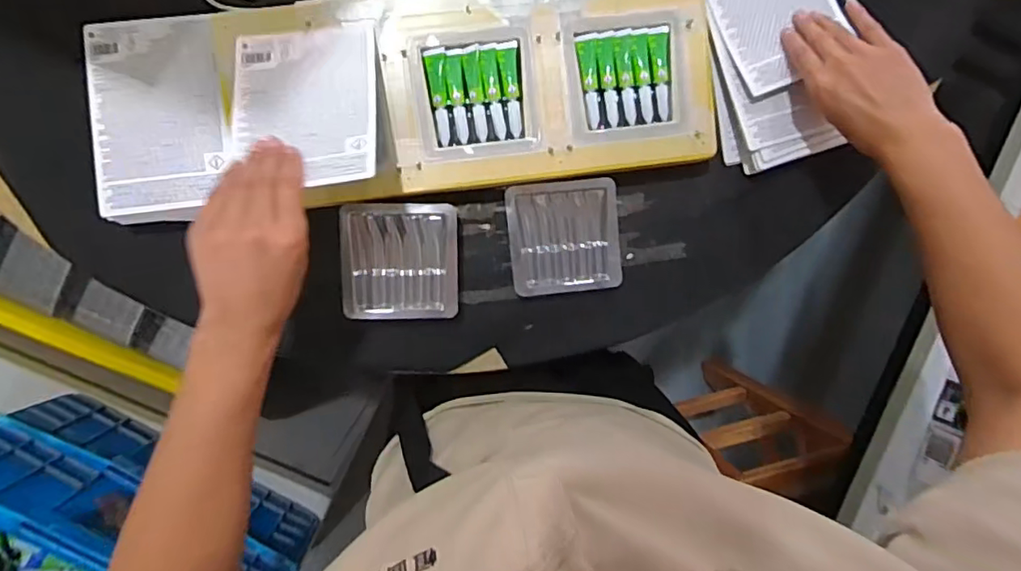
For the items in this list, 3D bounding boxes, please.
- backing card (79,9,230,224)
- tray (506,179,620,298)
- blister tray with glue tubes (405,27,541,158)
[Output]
[{"bbox_3d":[-0.304,-0.146,0.496,0.115,0.013,0.174,-9,89,0],"label":"backing card"},{"bbox_3d":[0.051,-0.045,0.544,0.102,0.016,0.105,-6,96,-4],"label":"tray"},{"bbox_3d":[-0.031,-0.170,0.508,0.104,0.010,0.106,-8,96,-3],"label":"blister tray with glue tubes"}]

